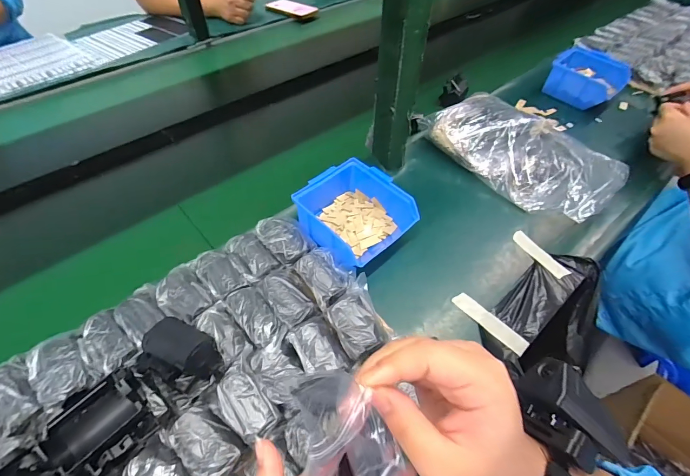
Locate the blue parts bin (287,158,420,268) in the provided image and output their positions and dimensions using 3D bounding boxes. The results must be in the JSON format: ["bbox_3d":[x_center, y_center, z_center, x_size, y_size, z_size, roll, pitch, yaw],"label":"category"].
[{"bbox_3d":[0.012,-0.027,0.493,0.132,0.077,0.132,-38,62,-26],"label":"blue parts bin"}]

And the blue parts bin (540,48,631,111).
[{"bbox_3d":[0.502,-0.338,0.730,0.131,0.074,0.139,-33,60,-24],"label":"blue parts bin"}]

